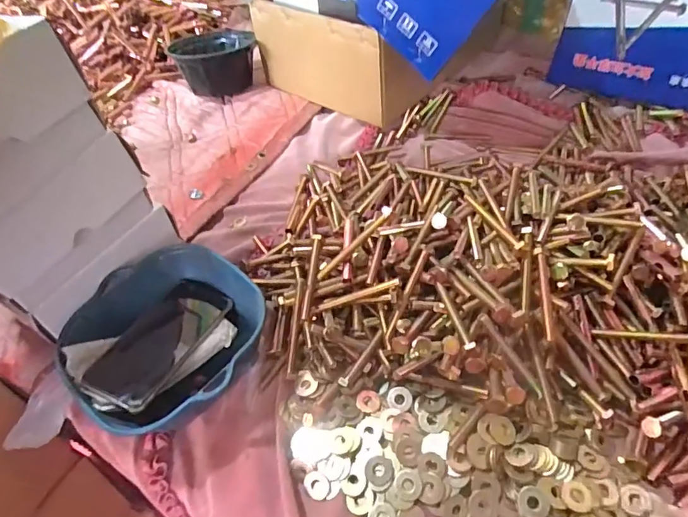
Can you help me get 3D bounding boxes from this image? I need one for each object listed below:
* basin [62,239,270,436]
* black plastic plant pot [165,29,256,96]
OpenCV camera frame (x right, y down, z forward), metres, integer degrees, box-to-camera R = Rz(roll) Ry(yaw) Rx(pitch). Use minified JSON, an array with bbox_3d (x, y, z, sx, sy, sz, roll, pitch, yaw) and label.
[{"bbox_3d":[-0.183,0.089,0.504,0.196,0.084,0.187,-2,50,2],"label":"basin"},{"bbox_3d":[-0.239,-0.375,0.900,0.156,0.083,0.129,-22,52,-12],"label":"black plastic plant pot"}]

